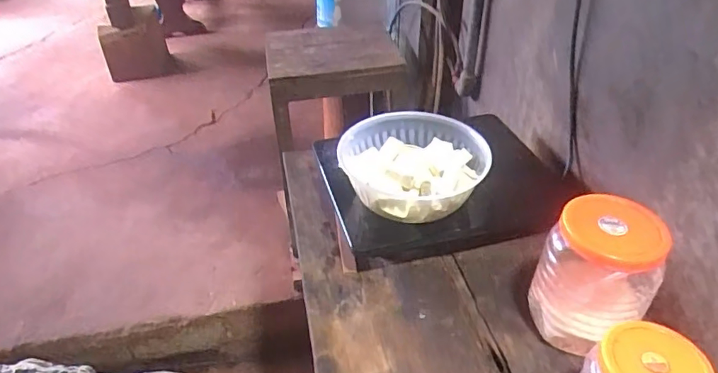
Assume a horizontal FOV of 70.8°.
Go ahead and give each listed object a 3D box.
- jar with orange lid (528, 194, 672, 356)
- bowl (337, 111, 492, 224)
[{"bbox_3d":[0.270,0.103,0.582,0.121,0.158,0.095,18,40,20],"label":"jar with orange lid"},{"bbox_3d":[0.078,-0.040,0.724,0.197,0.070,0.197,2,37,-1],"label":"bowl"}]

